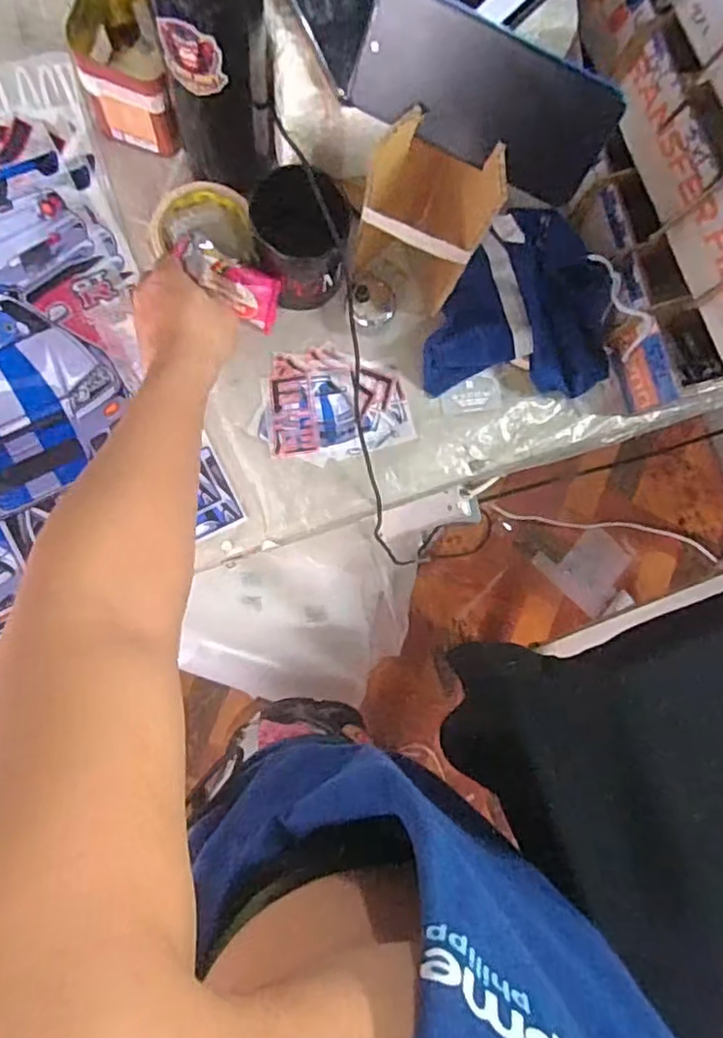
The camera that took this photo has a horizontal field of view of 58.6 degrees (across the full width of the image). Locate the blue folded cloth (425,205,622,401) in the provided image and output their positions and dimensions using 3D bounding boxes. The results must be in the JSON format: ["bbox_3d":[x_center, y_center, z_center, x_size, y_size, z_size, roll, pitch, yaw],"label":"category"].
[{"bbox_3d":[0.146,-0.194,0.586,0.173,0.043,0.156,1,101,1],"label":"blue folded cloth"}]

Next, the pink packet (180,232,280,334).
[{"bbox_3d":[-0.114,-0.211,0.570,0.095,0.055,0.032,33,81,-3],"label":"pink packet"}]

